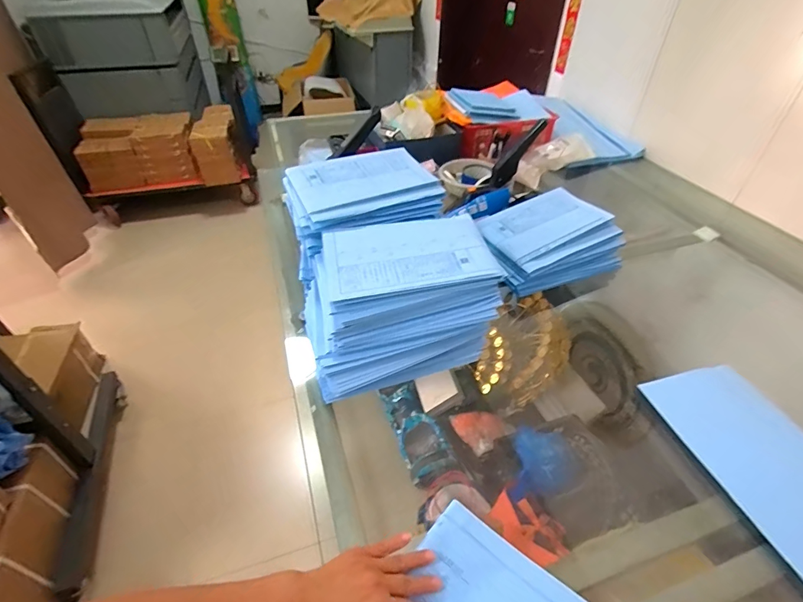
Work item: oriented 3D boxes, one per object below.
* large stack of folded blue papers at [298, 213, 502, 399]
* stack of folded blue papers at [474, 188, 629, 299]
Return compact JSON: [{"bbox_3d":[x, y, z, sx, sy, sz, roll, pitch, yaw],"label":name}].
[{"bbox_3d":[-0.015,-0.011,0.798,0.345,0.183,0.251,-15,44,-17],"label":"large stack of folded blue papers"},{"bbox_3d":[0.358,-0.157,1.047,0.315,0.097,0.245,-16,44,-18],"label":"stack of folded blue papers"}]

